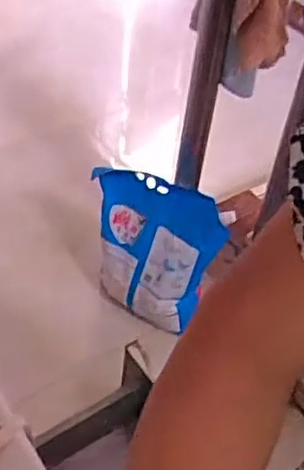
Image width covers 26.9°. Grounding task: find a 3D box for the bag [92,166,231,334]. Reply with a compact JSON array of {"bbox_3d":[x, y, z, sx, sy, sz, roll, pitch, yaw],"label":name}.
[{"bbox_3d":[-0.005,0.039,1.440,0.298,0.326,0.126,18,48,12],"label":"bag"}]

